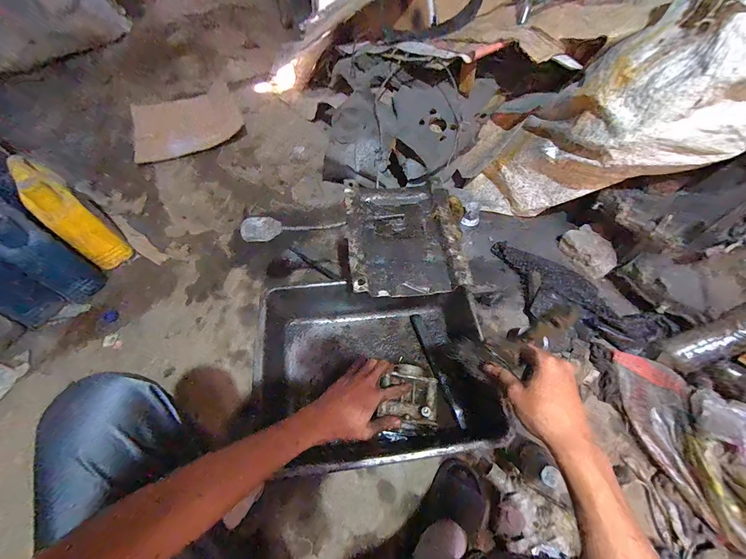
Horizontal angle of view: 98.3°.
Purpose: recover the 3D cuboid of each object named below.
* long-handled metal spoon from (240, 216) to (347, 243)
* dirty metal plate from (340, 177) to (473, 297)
[{"bbox_3d":[-0.138,-0.088,0.555,0.176,0.013,0.049,-1,58,-3],"label":"long-handled metal spoon"},{"bbox_3d":[0.053,-0.075,0.537,0.186,0.032,0.218,-3,58,-3],"label":"dirty metal plate"}]

